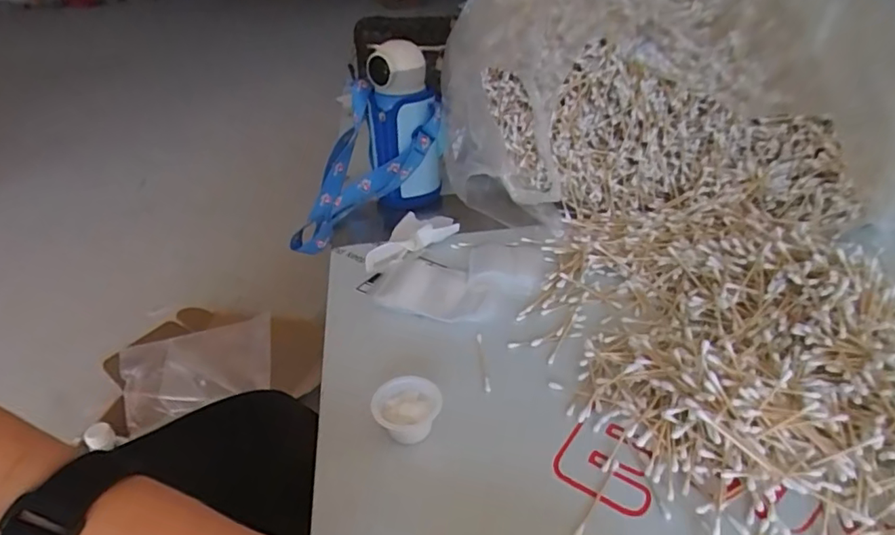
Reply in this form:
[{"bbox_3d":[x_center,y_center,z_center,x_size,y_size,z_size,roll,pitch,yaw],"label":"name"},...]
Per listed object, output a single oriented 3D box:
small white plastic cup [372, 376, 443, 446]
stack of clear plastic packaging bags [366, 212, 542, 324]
[{"bbox_3d":[-0.031,0.115,0.431,0.053,0.033,0.047,-3,34,0],"label":"small white plastic cup"},{"bbox_3d":[0.003,-0.006,0.608,0.185,0.022,0.175,11,36,19],"label":"stack of clear plastic packaging bags"}]

